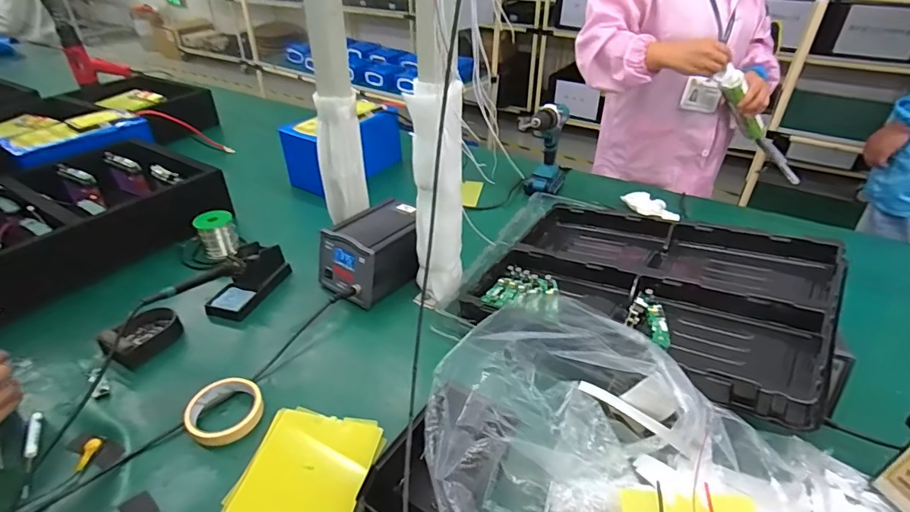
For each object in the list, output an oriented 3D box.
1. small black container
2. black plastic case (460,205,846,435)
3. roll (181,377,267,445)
[{"bbox_3d":[-0.479,0.123,0.737,0.073,0.036,0.106,21,41,27],"label":"small black container"},{"bbox_3d":[0.289,0.043,0.738,0.499,0.068,0.343,16,40,35],"label":"black plastic case"},{"bbox_3d":[-0.298,0.200,0.619,0.091,0.022,0.089,0,36,0],"label":"roll"}]

